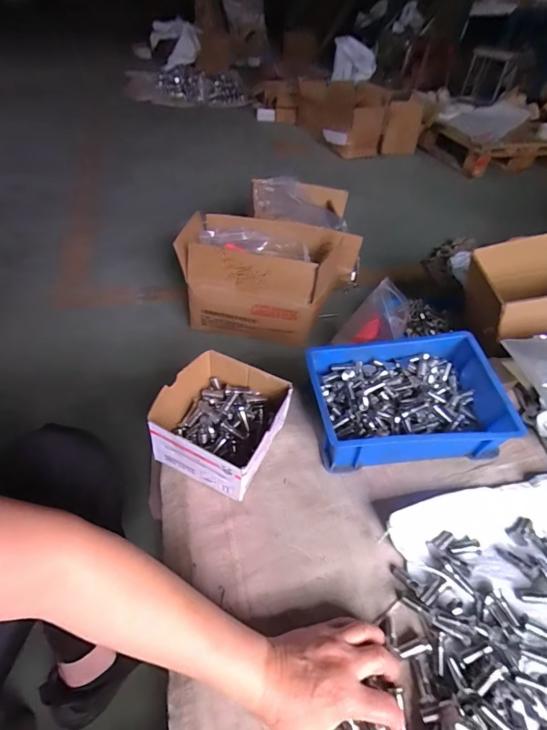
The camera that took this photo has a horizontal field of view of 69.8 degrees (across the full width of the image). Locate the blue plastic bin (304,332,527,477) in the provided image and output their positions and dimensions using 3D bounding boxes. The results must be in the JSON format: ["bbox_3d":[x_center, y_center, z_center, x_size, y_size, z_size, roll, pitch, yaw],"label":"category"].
[{"bbox_3d":[0.184,0.052,0.554,0.250,0.089,0.168,-1,46,-6],"label":"blue plastic bin"}]

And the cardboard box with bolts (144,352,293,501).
[{"bbox_3d":[-0.066,0.073,0.514,0.142,0.084,0.150,23,48,17],"label":"cardboard box with bolts"}]

